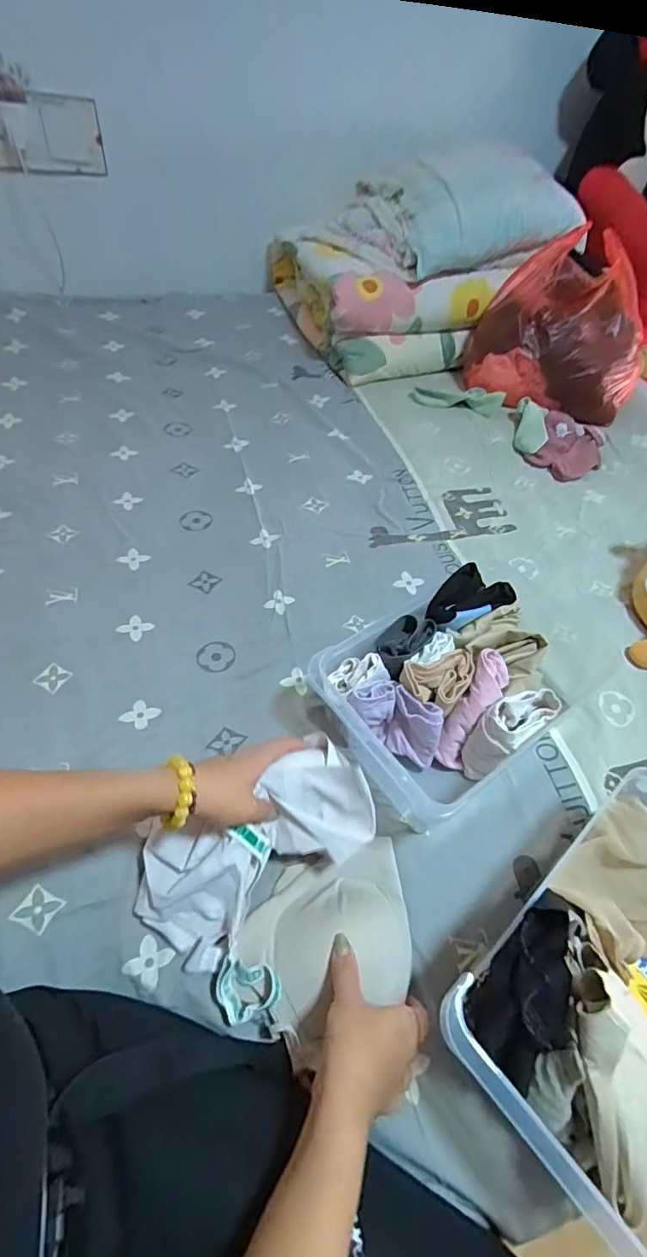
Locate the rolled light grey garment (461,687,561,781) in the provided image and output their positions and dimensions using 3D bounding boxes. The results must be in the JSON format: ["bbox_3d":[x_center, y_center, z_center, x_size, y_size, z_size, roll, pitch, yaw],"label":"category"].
[{"bbox_3d":[0.217,0.126,0.600,0.107,0.112,0.052,-30,61,-24],"label":"rolled light grey garment"}]

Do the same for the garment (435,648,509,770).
[{"bbox_3d":[0.180,0.101,0.606,0.044,0.042,0.151,27,98,14],"label":"garment"}]

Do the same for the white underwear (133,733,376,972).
[{"bbox_3d":[-0.069,0.221,0.504,0.248,0.047,0.124,-32,64,-10],"label":"white underwear"}]

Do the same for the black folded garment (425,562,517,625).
[{"bbox_3d":[0.192,-0.047,0.653,0.123,0.030,0.060,-19,57,-17],"label":"black folded garment"}]

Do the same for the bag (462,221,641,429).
[{"bbox_3d":[0.498,-0.619,1.046,0.346,0.257,0.240,18,54,9],"label":"bag"}]

